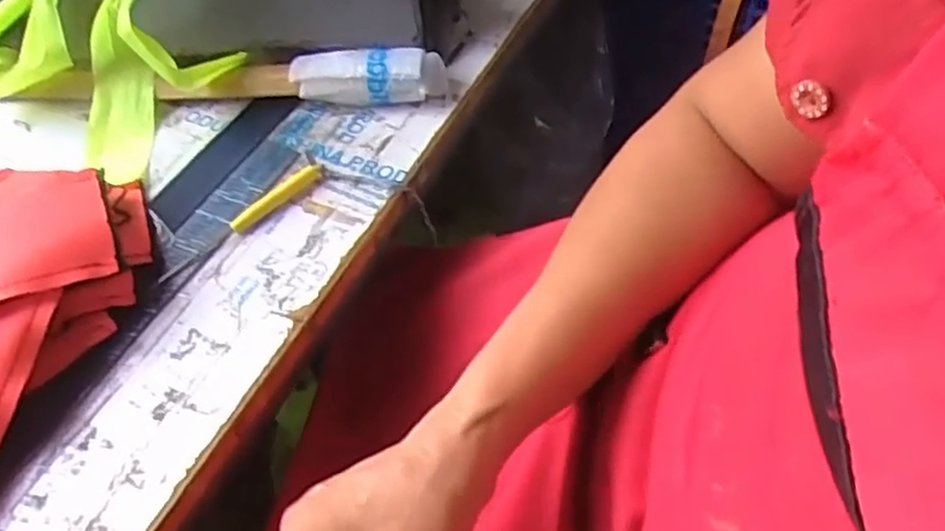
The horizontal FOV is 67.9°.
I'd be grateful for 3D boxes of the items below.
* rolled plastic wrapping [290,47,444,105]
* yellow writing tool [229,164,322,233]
[{"bbox_3d":[-0.083,-0.151,0.560,0.117,0.038,0.039,3,53,5],"label":"rolled plastic wrapping"},{"bbox_3d":[-0.141,-0.049,0.504,0.075,0.012,0.013,-39,60,-24],"label":"yellow writing tool"}]

